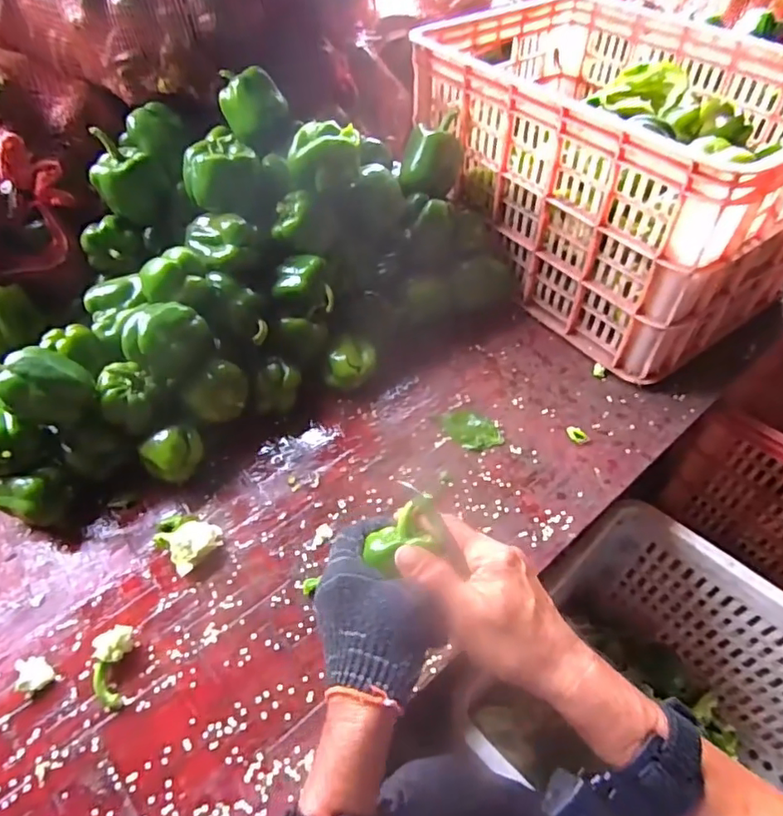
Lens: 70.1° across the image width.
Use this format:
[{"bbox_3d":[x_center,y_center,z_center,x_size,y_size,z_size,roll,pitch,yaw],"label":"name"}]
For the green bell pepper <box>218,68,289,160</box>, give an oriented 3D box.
[{"bbox_3d":[-0.168,-0.365,0.683,0.070,0.079,0.075,-20,53,-16],"label":"green bell pepper"}]

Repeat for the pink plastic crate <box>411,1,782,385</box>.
[{"bbox_3d":[0.305,-0.338,0.792,0.350,0.277,0.504,-27,55,-21],"label":"pink plastic crate"}]

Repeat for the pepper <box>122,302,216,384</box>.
[{"bbox_3d":[-0.239,-0.074,0.595,0.067,0.061,0.071,18,52,15],"label":"pepper"}]

